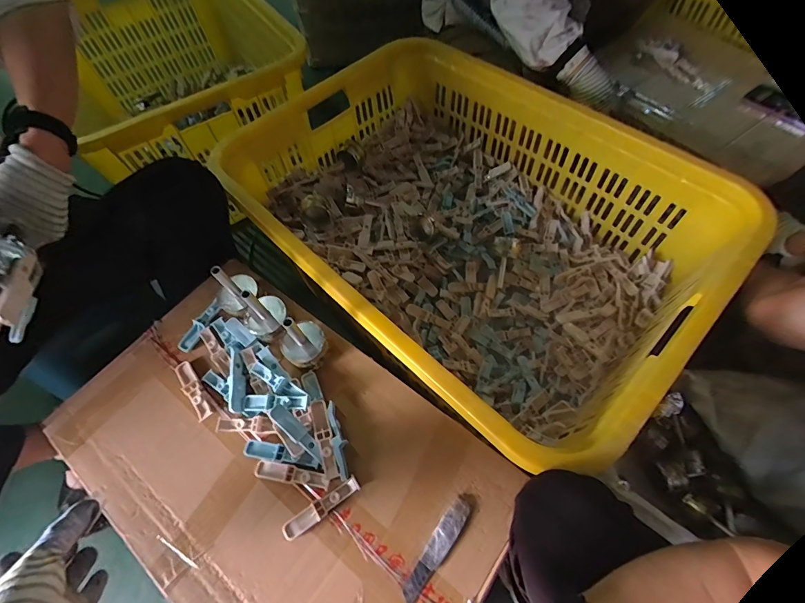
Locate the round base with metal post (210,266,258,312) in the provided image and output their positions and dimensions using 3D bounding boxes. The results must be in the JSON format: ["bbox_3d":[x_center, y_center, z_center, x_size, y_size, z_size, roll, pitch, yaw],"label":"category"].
[{"bbox_3d":[-0.250,-0.027,0.562,0.049,0.071,0.059,38,69,21],"label":"round base with metal post"}]

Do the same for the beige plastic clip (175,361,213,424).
[{"bbox_3d":[-0.296,0.125,0.552,0.024,0.014,0.094,-37,65,-17],"label":"beige plastic clip"}]

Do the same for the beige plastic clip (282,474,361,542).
[{"bbox_3d":[-0.098,0.251,0.473,0.100,0.013,0.021,-33,64,-15],"label":"beige plastic clip"}]

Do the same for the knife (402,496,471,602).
[{"bbox_3d":[0.040,0.281,0.442,0.026,0.008,0.119,32,67,19],"label":"knife"}]

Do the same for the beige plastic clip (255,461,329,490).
[{"bbox_3d":[-0.140,0.220,0.492,0.099,0.017,0.020,7,61,7],"label":"beige plastic clip"}]

